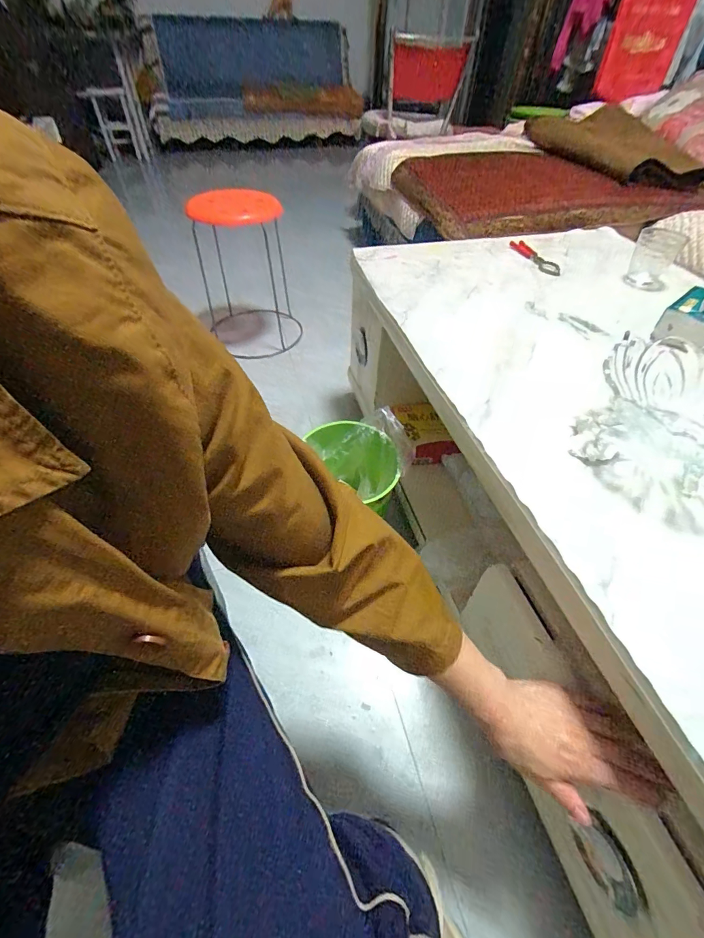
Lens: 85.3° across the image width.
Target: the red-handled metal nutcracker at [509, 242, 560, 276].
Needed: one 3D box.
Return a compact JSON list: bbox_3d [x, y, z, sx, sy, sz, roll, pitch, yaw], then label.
[{"bbox_3d":[0.424,-0.493,0.887,0.041,0.008,0.170,-13,50,-9],"label":"red-handled metal nutcracker"}]

